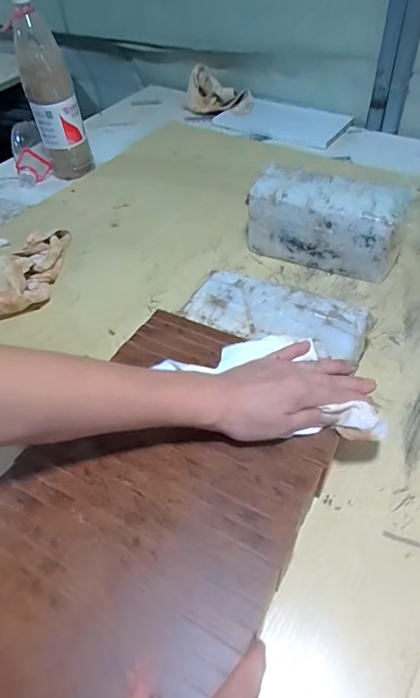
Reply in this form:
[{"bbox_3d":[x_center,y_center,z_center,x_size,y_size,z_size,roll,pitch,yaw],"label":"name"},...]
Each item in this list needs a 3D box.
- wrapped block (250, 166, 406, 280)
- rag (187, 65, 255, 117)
[{"bbox_3d":[0.157,-0.181,0.634,0.211,0.101,0.087,15,51,15],"label":"wrapped block"},{"bbox_3d":[0.026,-0.600,1.029,0.147,0.080,0.109,9,49,14],"label":"rag"}]

